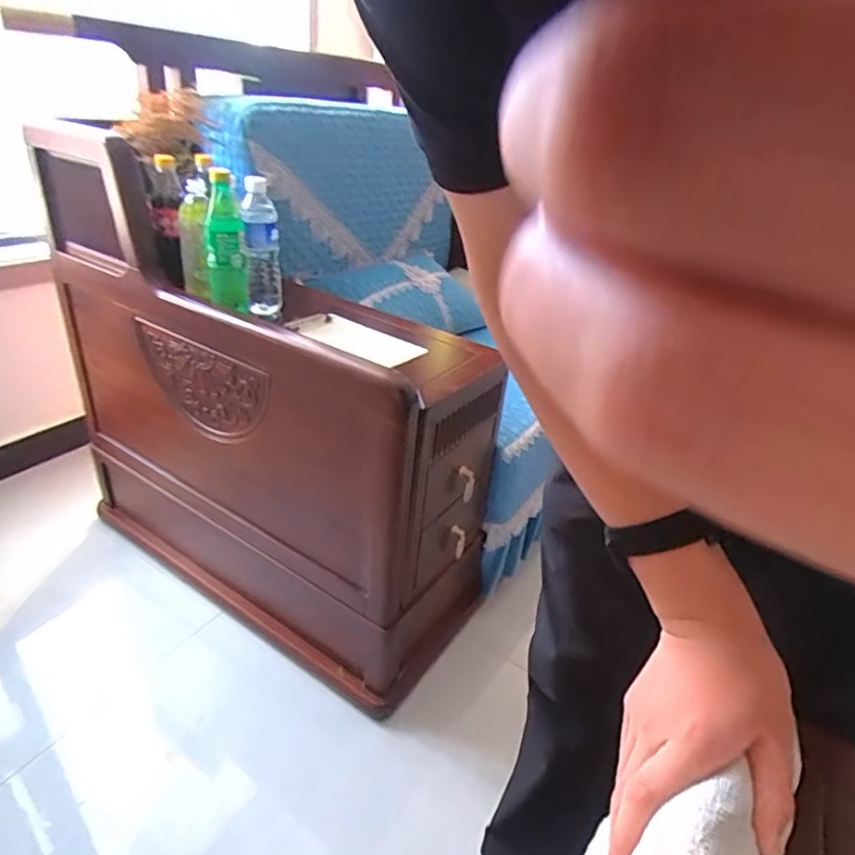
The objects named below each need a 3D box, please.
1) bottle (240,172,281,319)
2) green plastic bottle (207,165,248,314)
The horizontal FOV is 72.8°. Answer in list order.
[{"bbox_3d":[-0.286,-0.306,1.003,0.055,0.231,0.054,-2,31,-15],"label":"bottle"},{"bbox_3d":[-0.326,-0.298,0.943,0.056,0.217,0.073,-2,31,-14],"label":"green plastic bottle"}]

